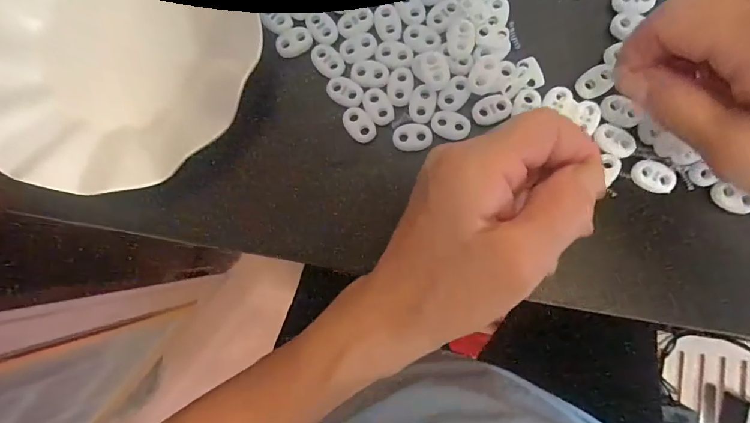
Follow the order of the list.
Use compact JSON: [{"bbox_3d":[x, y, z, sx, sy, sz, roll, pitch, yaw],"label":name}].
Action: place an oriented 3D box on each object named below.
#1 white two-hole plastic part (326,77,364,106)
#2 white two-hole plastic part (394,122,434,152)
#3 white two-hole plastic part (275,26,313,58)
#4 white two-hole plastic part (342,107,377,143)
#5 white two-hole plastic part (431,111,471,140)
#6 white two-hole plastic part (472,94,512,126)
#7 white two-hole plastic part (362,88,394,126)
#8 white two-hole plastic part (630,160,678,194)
[{"bbox_3d":[-0.018,-0.071,0.243,0.023,0.004,0.015,28,89,5],"label":"white two-hole plastic part"},{"bbox_3d":[0.022,-0.043,0.238,0.022,0.004,0.016,-7,86,3],"label":"white two-hole plastic part"},{"bbox_3d":[-0.049,-0.102,0.248,0.022,0.004,0.017,-20,85,2],"label":"white two-hole plastic part"},{"bbox_3d":[-0.009,-0.051,0.240,0.015,0.004,0.022,-32,85,1],"label":"white two-hole plastic part"},{"bbox_3d":[0.044,-0.050,0.237,0.022,0.004,0.016,15,88,4],"label":"white two-hole plastic part"},{"bbox_3d":[0.067,-0.058,0.237,0.022,0.004,0.016,-19,85,2],"label":"white two-hole plastic part"},{"bbox_3d":[0.002,-0.062,0.241,0.015,0.004,0.022,-31,85,1],"label":"white two-hole plastic part"},{"bbox_3d":[0.152,-0.019,0.226,0.022,0.007,0.014,35,89,5],"label":"white two-hole plastic part"}]

